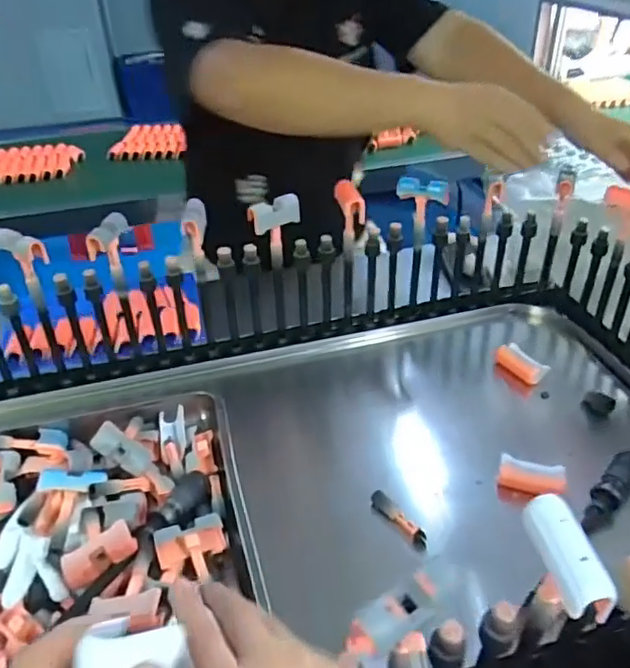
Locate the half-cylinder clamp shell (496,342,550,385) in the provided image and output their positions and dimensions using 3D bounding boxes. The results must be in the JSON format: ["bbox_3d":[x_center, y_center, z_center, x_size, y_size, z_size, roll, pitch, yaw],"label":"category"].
[{"bbox_3d":[0.308,0.042,0.913,0.037,0.027,0.079,-24,39,-31],"label":"half-cylinder clamp shell"}]

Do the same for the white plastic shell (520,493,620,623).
[{"bbox_3d":[0.160,0.143,0.394,0.034,0.027,0.078,-10,55,-14],"label":"white plastic shell"}]

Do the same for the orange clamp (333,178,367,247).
[{"bbox_3d":[0.050,-0.172,0.888,0.039,0.086,0.066,-2,33,-2],"label":"orange clamp"}]

